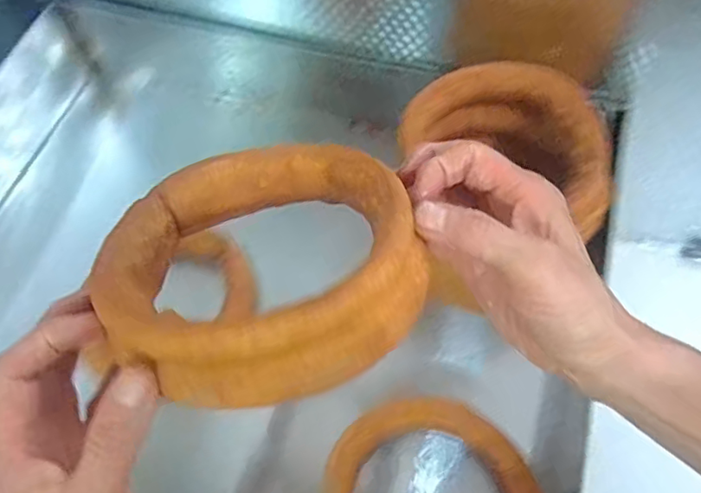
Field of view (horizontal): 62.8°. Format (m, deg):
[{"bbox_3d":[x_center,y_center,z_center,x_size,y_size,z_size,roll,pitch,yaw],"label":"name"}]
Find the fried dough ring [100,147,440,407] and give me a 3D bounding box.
[{"bbox_3d":[-0.042,0.004,0.266,0.138,0.033,0.157,-17,37,-5],"label":"fried dough ring"}]

